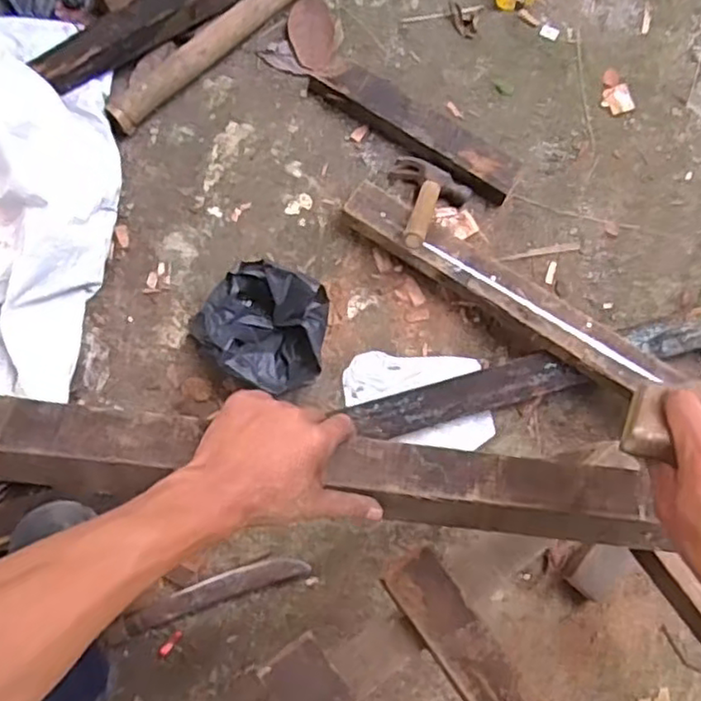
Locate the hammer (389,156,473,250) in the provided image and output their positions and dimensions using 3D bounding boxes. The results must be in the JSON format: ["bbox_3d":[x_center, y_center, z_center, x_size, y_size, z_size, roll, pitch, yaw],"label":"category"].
[{"bbox_3d":[0.109,-0.205,0.966,0.127,0.052,0.208,13,43,2],"label":"hammer"}]

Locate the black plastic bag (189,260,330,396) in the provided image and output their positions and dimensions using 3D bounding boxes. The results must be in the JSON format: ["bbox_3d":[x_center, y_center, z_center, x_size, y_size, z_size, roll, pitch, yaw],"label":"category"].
[{"bbox_3d":[-0.113,-0.032,0.932,0.179,0.098,0.170,41,79,4],"label":"black plastic bag"}]

